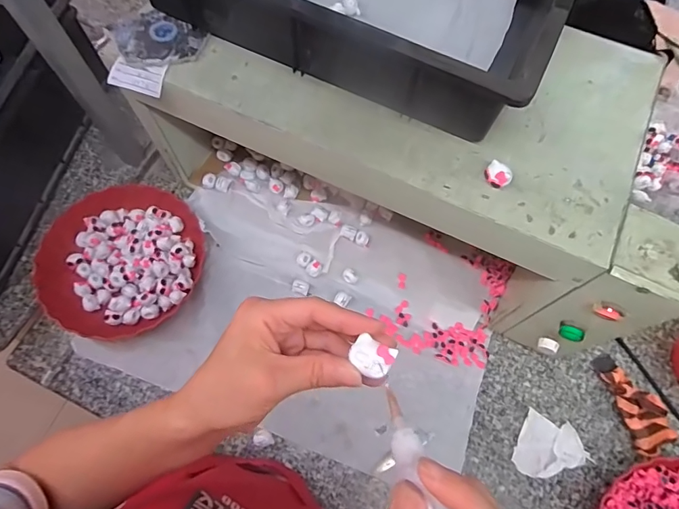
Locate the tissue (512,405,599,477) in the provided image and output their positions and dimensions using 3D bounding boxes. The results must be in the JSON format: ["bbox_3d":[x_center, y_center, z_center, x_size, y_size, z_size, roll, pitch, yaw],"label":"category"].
[{"bbox_3d":[0.300,0.274,0.613,0.095,0.019,0.084,21,69,7],"label":"tissue"}]

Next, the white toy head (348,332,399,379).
[{"bbox_3d":[0.020,0.061,0.258,0.024,0.005,0.020,24,69,7],"label":"white toy head"}]

